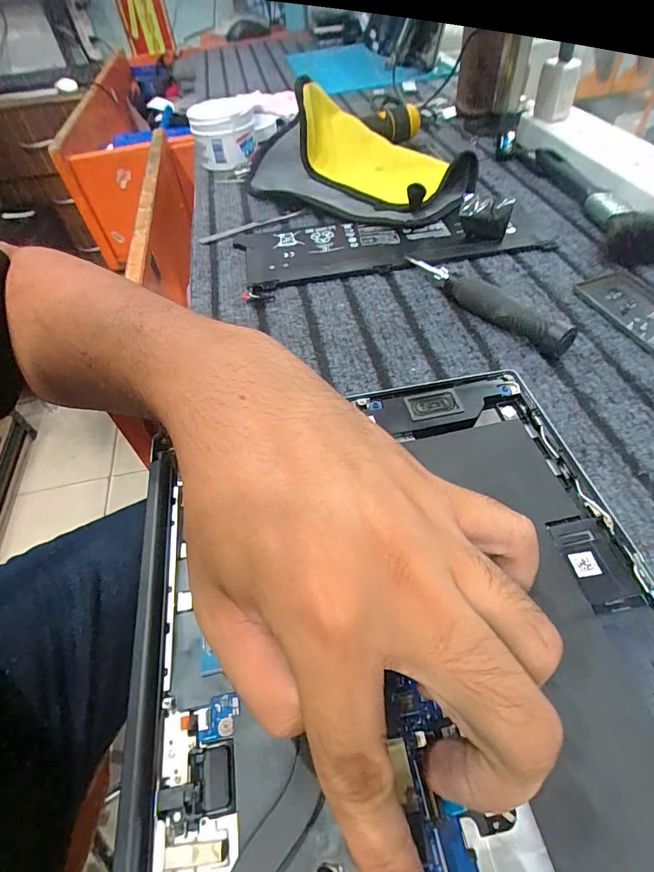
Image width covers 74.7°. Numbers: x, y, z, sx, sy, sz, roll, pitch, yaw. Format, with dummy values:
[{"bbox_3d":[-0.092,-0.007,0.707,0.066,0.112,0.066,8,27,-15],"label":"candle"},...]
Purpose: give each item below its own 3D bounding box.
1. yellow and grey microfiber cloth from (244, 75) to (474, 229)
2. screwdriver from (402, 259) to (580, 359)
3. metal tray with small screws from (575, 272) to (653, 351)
[{"bbox_3d":[0.028,-0.282,0.423,0.229,0.065,0.130,32,60,27],"label":"yellow and grey microfiber cloth"},{"bbox_3d":[0.108,-0.099,0.301,0.018,0.021,0.137,-29,54,-17],"label":"screwdriver"},{"bbox_3d":[0.214,-0.087,0.294,0.044,0.004,0.080,-17,52,-8],"label":"metal tray with small screws"}]

